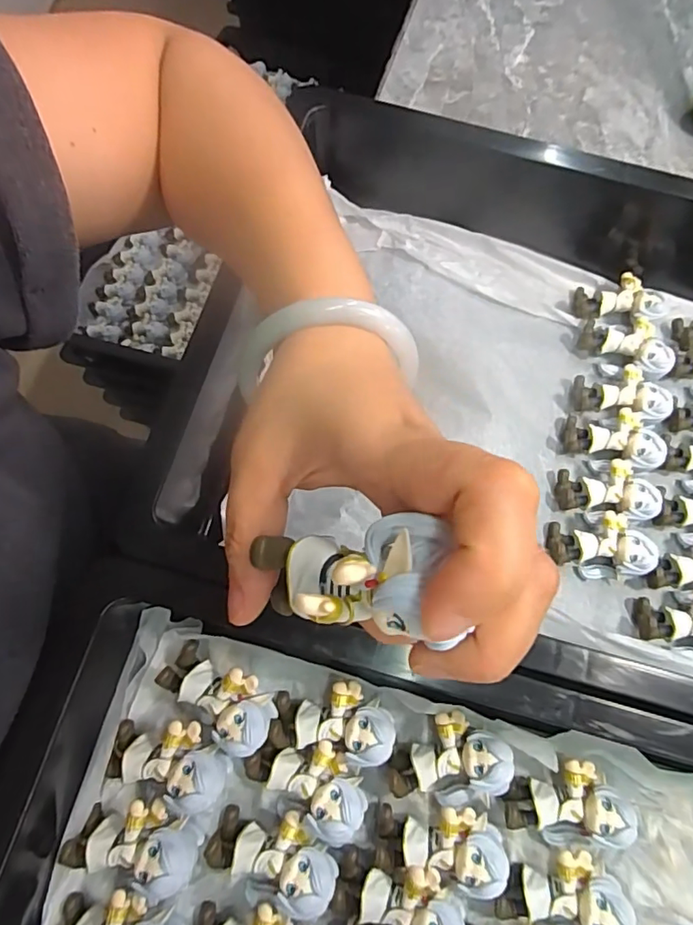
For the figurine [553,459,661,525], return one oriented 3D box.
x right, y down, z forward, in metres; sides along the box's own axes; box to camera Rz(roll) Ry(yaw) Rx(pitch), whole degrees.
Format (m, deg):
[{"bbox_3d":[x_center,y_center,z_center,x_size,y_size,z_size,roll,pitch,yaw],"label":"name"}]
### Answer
[{"bbox_3d":[0.166,0.020,0.333,0.060,0.023,0.037,2,73,-1],"label":"figurine"}]

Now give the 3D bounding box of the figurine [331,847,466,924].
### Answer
[{"bbox_3d":[0.026,0.212,0.247,0.061,0.022,0.035,10,65,16],"label":"figurine"}]

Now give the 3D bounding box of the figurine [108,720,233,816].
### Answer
[{"bbox_3d":[-0.088,0.149,0.258,0.062,0.022,0.034,8,73,17],"label":"figurine"}]

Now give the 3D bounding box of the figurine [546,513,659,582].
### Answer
[{"bbox_3d":[0.159,0.054,0.324,0.056,0.025,0.038,-8,74,-4],"label":"figurine"}]

